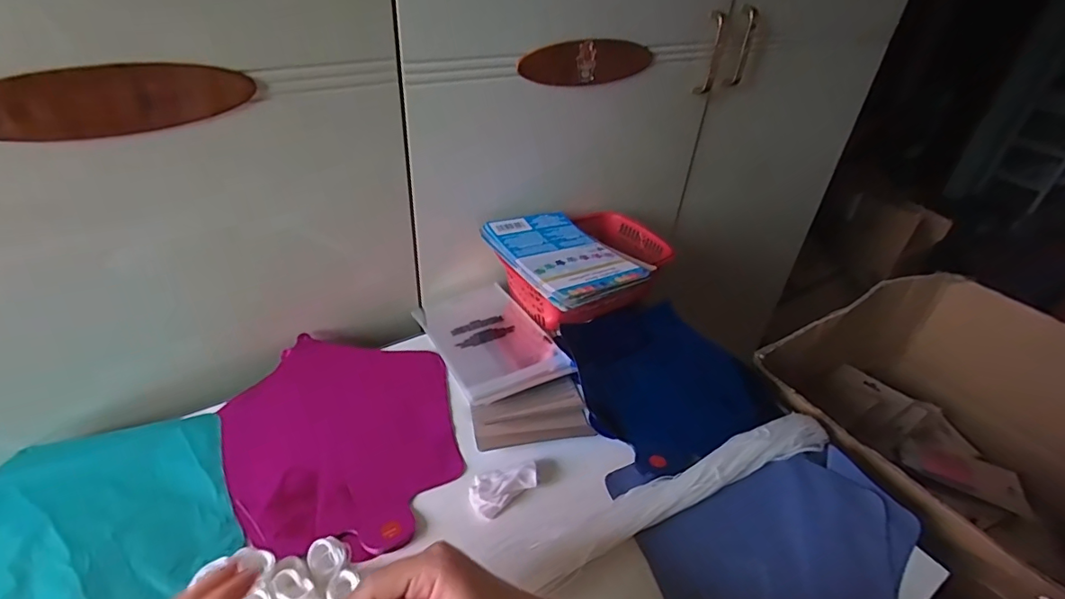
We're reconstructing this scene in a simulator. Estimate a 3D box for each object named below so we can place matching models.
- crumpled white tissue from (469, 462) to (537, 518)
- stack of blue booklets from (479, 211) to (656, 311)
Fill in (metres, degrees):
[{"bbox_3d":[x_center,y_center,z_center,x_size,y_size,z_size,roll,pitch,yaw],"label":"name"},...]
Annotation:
[{"bbox_3d":[-0.026,0.159,0.440,0.058,0.017,0.039,-24,44,-32],"label":"crumpled white tissue"},{"bbox_3d":[0.033,-0.057,0.588,0.128,0.016,0.182,-20,43,-30],"label":"stack of blue booklets"}]

